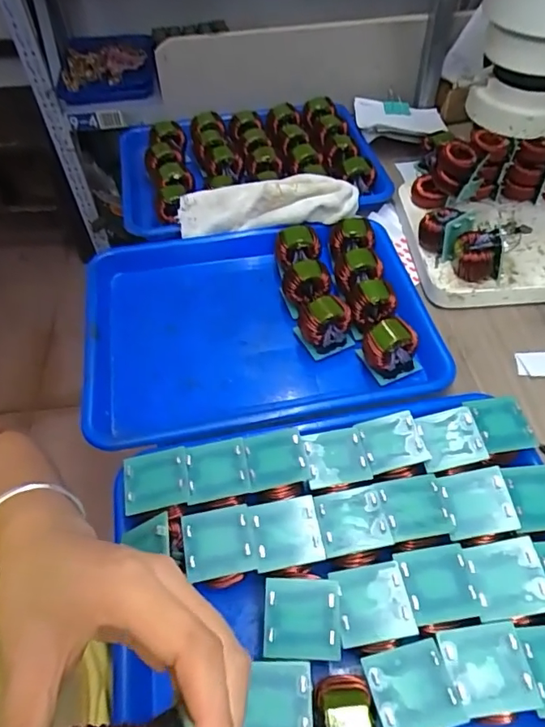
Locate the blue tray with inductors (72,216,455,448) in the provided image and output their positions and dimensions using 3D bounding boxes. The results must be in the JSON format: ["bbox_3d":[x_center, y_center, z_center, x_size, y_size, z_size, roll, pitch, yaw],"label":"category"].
[{"bbox_3d":[-0.016,-0.048,0.499,0.324,0.051,0.244,-8,53,-7],"label":"blue tray with inductors"}]

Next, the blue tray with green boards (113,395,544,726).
[{"bbox_3d":[0.062,0.148,0.348,0.312,0.055,0.240,-9,53,-7],"label":"blue tray with green boards"}]

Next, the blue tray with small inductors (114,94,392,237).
[{"bbox_3d":[-0.031,-0.263,0.655,0.319,0.050,0.229,-8,52,-6],"label":"blue tray with small inductors"}]

